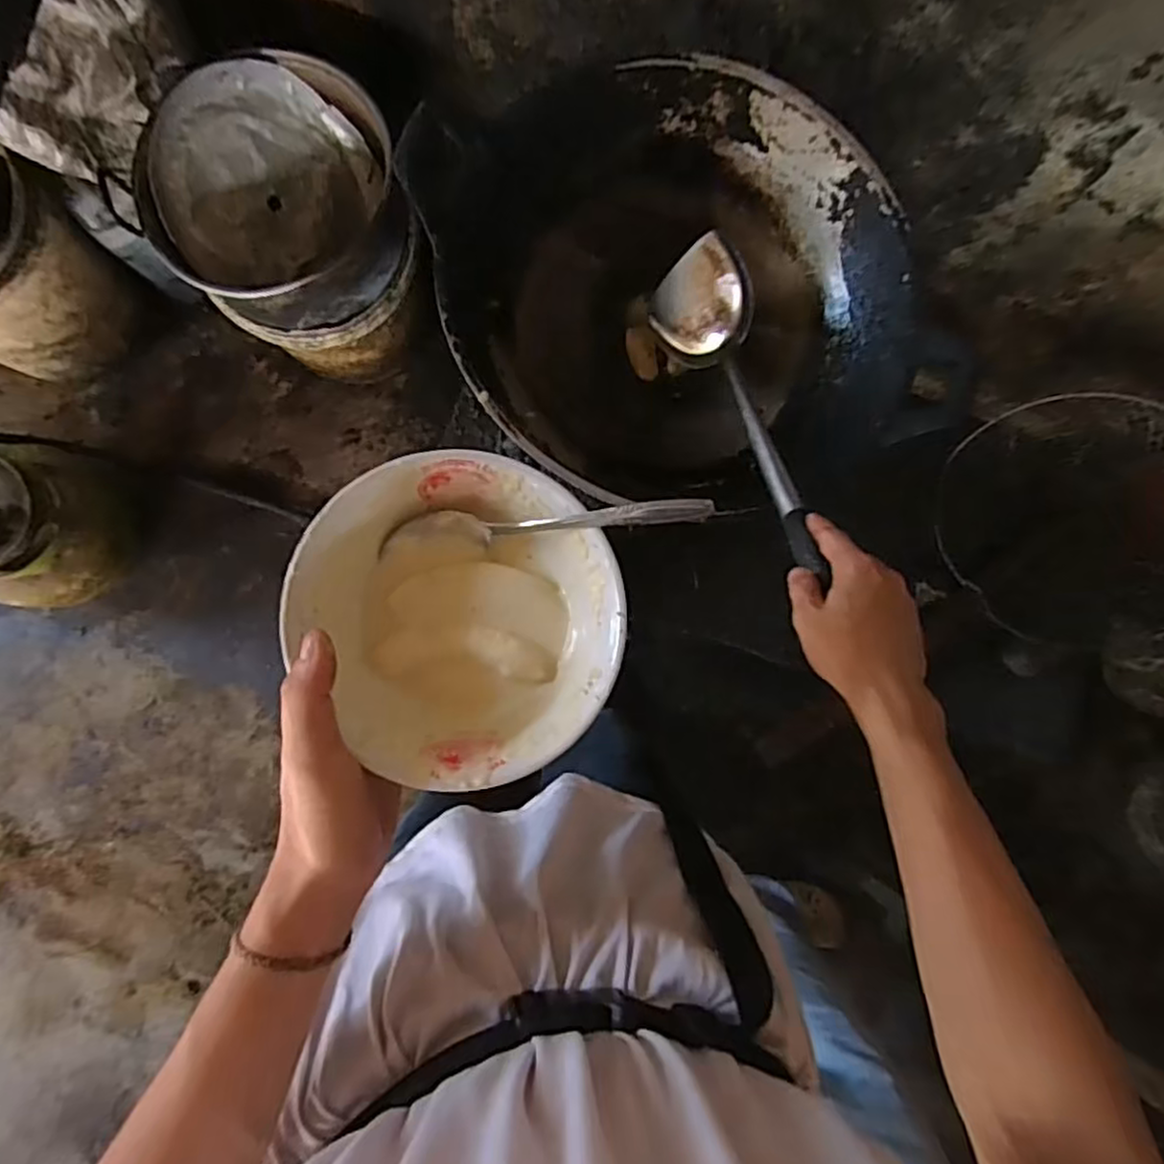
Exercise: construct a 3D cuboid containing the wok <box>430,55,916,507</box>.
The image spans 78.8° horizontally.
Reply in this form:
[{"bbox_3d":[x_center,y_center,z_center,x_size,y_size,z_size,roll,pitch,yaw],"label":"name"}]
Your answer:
[{"bbox_3d":[0.087,-0.284,0.699,0.443,0.146,0.409,0,88,-8],"label":"wok"}]

